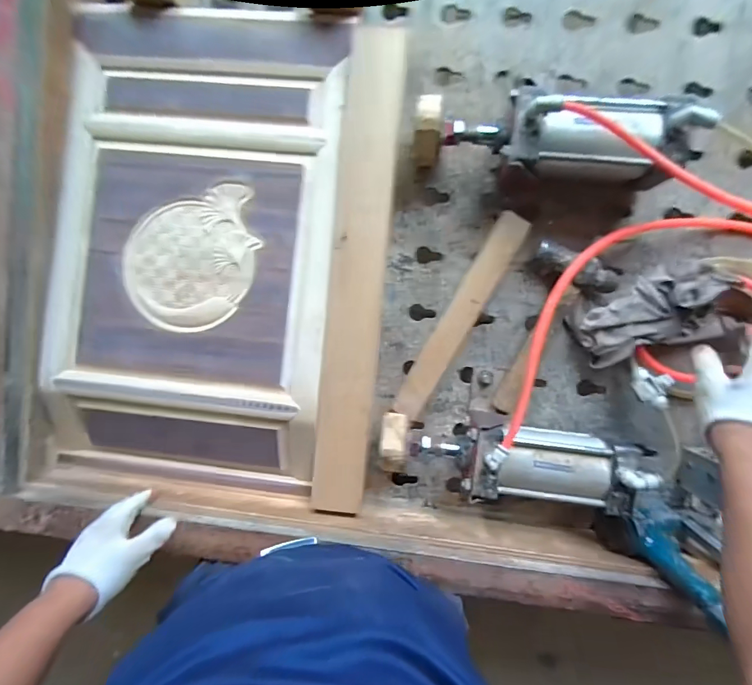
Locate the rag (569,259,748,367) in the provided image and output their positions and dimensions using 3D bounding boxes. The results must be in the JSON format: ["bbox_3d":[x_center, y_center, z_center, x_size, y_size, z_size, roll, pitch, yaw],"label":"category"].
[{"bbox_3d":[0.393,-0.045,0.600,0.212,0.078,0.117,-16,86,2],"label":"rag"}]

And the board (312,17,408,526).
[{"bbox_3d":[-0.023,-0.085,0.582,0.076,0.019,0.645,5,93,5],"label":"board"}]

